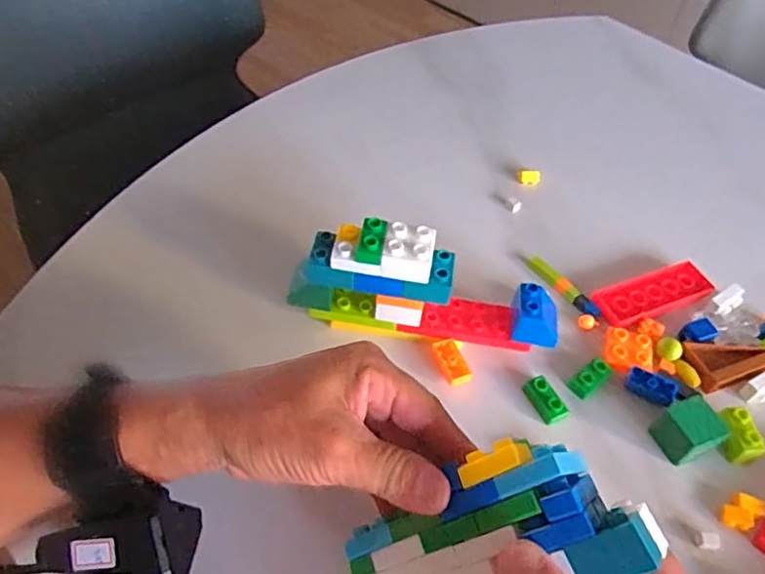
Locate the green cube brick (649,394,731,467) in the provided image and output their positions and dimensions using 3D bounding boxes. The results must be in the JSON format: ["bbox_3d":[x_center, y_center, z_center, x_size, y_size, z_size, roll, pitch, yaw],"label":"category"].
[{"bbox_3d":[0.195,0.093,0.385,0.032,0.029,0.032,-19,55,-18],"label":"green cube brick"}]

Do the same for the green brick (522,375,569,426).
[{"bbox_3d":[0.108,0.076,0.403,0.014,0.014,0.034,-19,55,-18],"label":"green brick"}]

